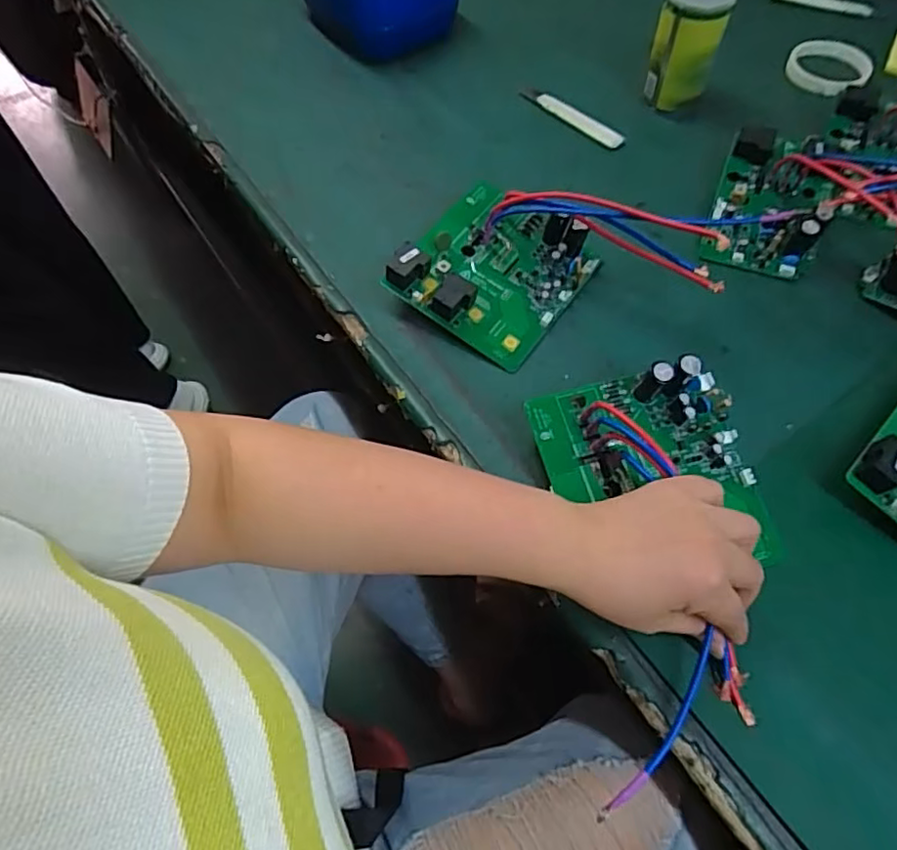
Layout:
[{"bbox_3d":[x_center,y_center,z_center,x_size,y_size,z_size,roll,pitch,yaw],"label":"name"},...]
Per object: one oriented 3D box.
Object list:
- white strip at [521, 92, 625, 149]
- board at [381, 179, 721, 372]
[{"bbox_3d":[0.133,-0.338,0.676,0.017,0.011,0.133,-40,65,-20],"label":"white strip"},{"bbox_3d":[0.079,-0.126,0.513,0.231,0.085,0.155,31,65,19],"label":"board"}]

